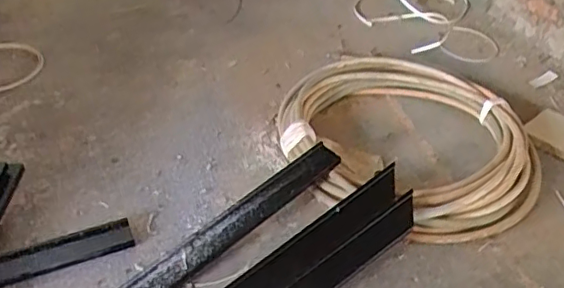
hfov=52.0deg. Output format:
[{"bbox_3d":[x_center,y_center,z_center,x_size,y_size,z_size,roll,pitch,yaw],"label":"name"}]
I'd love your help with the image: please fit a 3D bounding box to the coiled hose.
[{"bbox_3d":[0.210,-0.009,0.977,0.382,0.063,0.416,-1,40,1],"label":"coiled hose"}]

